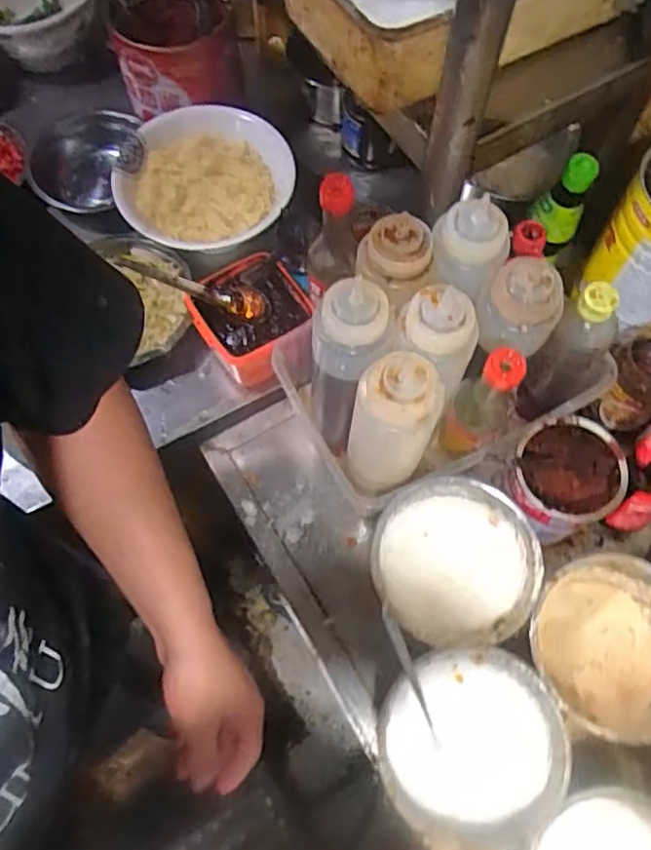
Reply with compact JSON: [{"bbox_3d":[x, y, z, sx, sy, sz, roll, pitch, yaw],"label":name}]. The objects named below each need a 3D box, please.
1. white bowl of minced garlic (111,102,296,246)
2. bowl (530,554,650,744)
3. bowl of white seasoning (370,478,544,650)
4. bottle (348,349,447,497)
[{"bbox_3d":[-0.142,-0.292,0.809,0.193,0.052,0.208,0,67,0],"label":"white bowl of minced garlic"},{"bbox_3d":[0.266,0.208,0.623,0.145,0.093,0.149,0,67,0],"label":"bowl"},{"bbox_3d":[0.121,0.138,0.644,0.148,0.095,0.146,0,67,0],"label":"bowl of white seasoning"},{"bbox_3d":[0.056,0.000,0.585,0.070,0.167,0.069,0,67,0],"label":"bottle"}]

